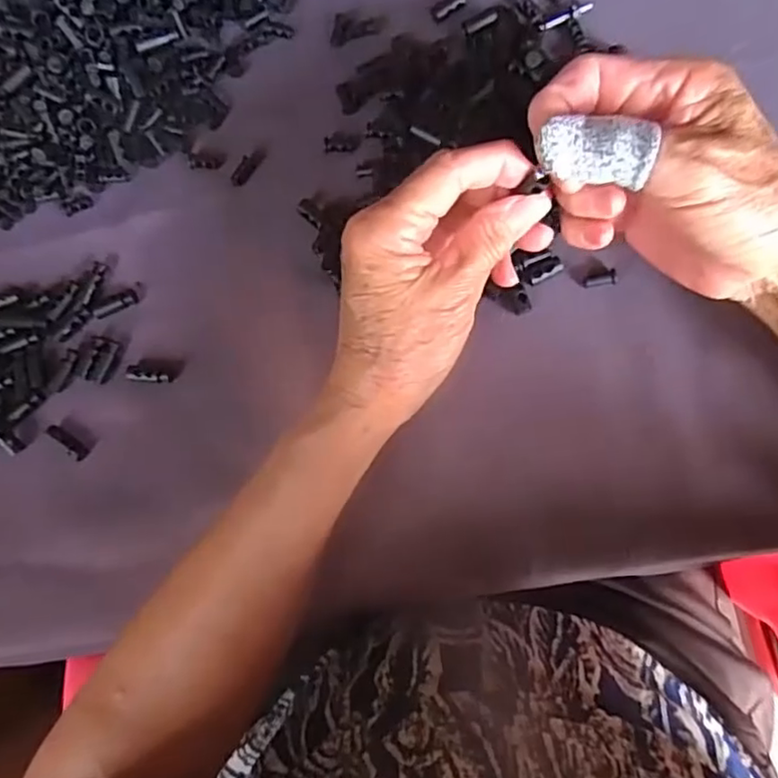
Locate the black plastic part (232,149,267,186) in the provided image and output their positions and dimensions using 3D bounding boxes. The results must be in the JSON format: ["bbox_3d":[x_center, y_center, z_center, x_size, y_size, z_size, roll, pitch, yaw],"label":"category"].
[{"bbox_3d":[-0.079,-0.124,0.341,0.010,0.004,0.025,38,90,9],"label":"black plastic part"}]

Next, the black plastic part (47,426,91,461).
[{"bbox_3d":[-0.177,0.030,0.340,0.027,0.005,0.009,32,89,9],"label":"black plastic part"}]

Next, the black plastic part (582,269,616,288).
[{"bbox_3d":[0.107,-0.056,0.311,0.016,0.004,0.007,-11,84,6],"label":"black plastic part"}]

